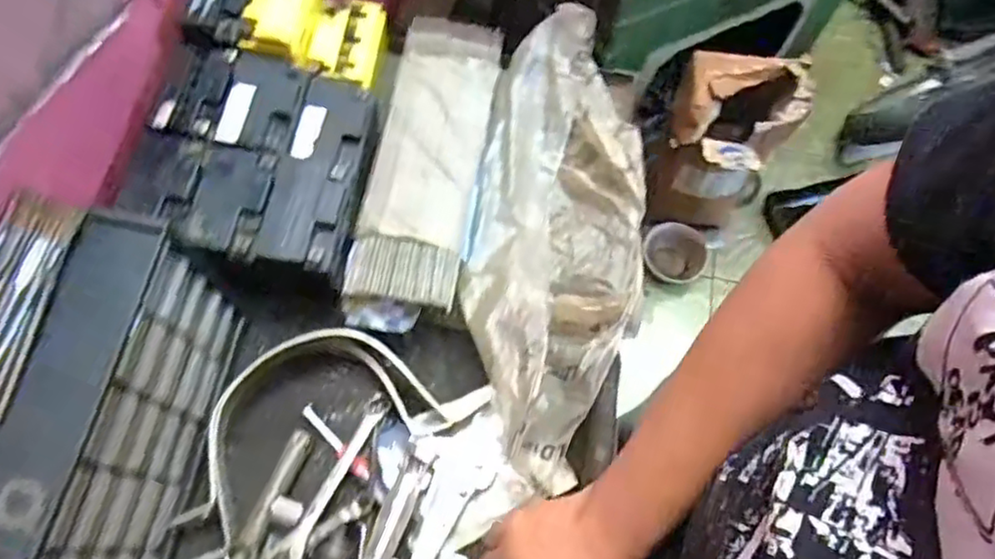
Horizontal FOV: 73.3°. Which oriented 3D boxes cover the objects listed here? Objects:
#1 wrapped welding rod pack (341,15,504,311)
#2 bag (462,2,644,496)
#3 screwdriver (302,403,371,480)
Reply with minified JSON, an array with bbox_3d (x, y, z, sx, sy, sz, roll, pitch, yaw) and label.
[{"bbox_3d":[-0.070,-0.135,0.702,0.105,0.032,0.340,10,67,2],"label":"wrapped welding rod pack"},{"bbox_3d":[0.059,-0.049,0.691,0.169,0.090,0.478,9,67,1],"label":"bag"},{"bbox_3d":[-0.155,0.157,0.646,0.092,0.012,0.018,40,71,13],"label":"screwdriver"}]

